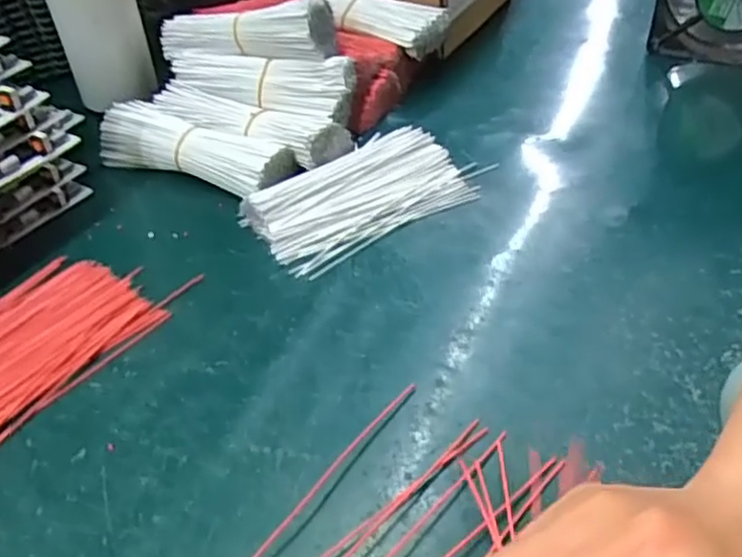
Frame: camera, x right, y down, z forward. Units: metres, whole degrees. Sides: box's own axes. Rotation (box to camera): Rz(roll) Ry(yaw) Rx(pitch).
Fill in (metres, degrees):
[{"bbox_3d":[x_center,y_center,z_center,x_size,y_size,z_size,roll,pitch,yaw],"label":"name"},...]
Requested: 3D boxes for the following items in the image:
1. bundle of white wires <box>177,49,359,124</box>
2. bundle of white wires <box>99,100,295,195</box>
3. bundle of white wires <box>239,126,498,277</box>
[{"bbox_3d":[-0.086,-0.148,0.514,0.141,0.035,0.041,13,45,18],"label":"bundle of white wires"},{"bbox_3d":[-0.127,-0.092,0.490,0.147,0.036,0.042,16,46,21],"label":"bundle of white wires"},{"bbox_3d":[-0.005,-0.059,0.461,0.156,0.023,0.085,-26,46,-22],"label":"bundle of white wires"}]

